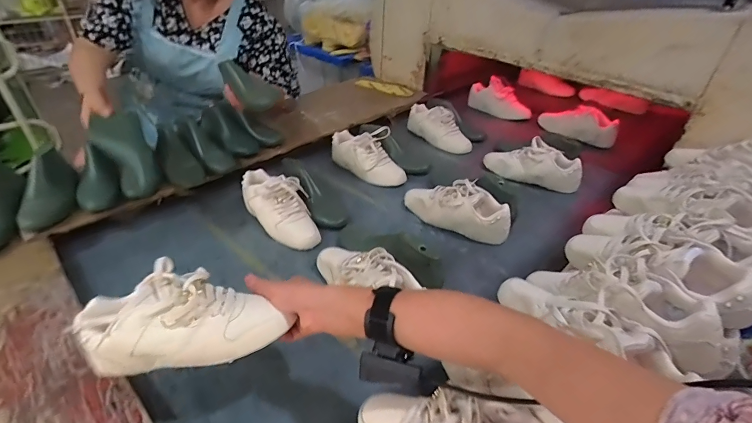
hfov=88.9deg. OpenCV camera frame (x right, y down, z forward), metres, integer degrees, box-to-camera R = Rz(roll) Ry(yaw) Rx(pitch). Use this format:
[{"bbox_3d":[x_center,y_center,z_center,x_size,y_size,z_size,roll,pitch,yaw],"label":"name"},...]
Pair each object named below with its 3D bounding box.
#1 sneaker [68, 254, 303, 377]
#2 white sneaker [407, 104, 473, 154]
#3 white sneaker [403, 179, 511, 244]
[{"bbox_3d":[-0.229,0.127,0.470,0.228,0.089,0.095,1,34,-8],"label":"sneaker"},{"bbox_3d":[0.222,-0.281,1.297,0.259,0.113,0.106,41,48,21],"label":"white sneaker"},{"bbox_3d":[0.184,-0.013,0.887,0.253,0.081,0.092,19,41,21],"label":"white sneaker"}]

